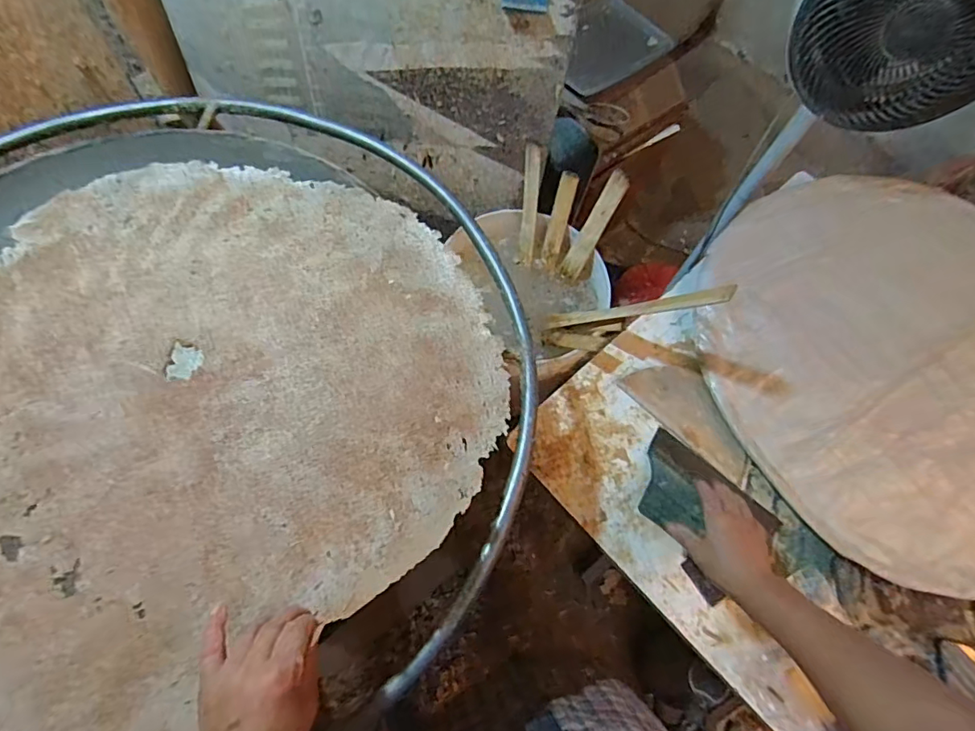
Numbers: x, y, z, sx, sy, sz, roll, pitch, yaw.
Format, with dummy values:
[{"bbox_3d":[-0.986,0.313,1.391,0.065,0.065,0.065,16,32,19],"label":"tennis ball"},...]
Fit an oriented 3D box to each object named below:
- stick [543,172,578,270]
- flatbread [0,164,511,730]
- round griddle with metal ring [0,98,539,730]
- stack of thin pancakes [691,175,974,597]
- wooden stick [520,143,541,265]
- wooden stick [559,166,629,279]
[{"bbox_3d":[0.118,-0.239,0.871,0.035,0.152,0.009,29,32,25],"label":"stick"},{"bbox_3d":[-0.302,0.019,0.536,0.579,0.022,0.548,-36,73,-17],"label":"flatbread"},{"bbox_3d":[-0.366,0.014,0.533,0.790,0.086,0.727,2,66,-4],"label":"round griddle with metal ring"},{"bbox_3d":[0.658,-0.015,0.793,0.639,0.040,0.669,-17,68,-10],"label":"stack of thin pancakes"},{"bbox_3d":[0.070,-0.263,0.869,0.021,0.190,0.023,-1,33,-3],"label":"wooden stick"},{"bbox_3d":[0.173,-0.222,0.851,0.038,0.184,0.027,37,39,13],"label":"wooden stick"}]

